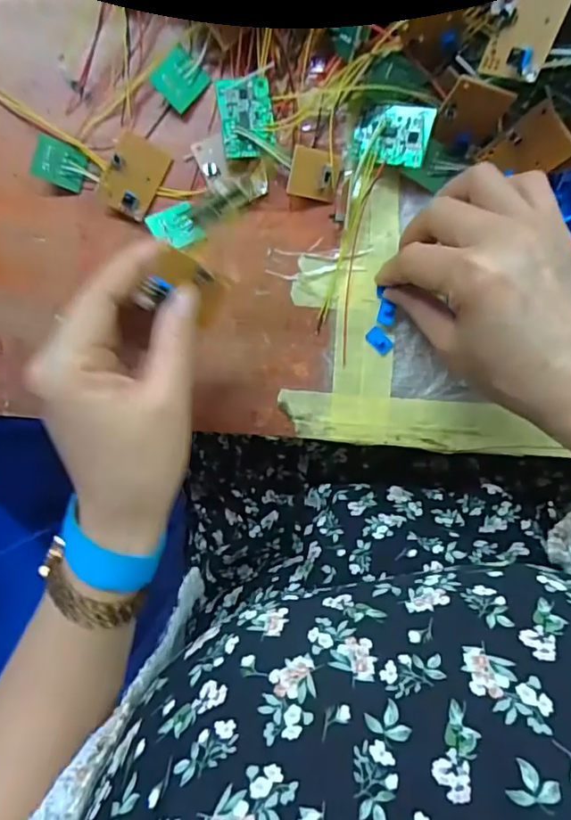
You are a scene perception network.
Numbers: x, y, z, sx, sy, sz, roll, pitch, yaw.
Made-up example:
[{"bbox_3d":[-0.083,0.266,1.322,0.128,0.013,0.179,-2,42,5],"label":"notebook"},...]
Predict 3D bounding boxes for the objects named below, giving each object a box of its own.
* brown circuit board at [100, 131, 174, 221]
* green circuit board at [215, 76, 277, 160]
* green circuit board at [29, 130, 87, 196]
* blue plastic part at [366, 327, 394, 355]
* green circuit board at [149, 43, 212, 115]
[{"bbox_3d":[-0.091,-0.141,0.325,0.032,0.012,0.044,25,90,-14],"label":"brown circuit board"},{"bbox_3d":[-0.022,-0.170,0.314,0.031,0.005,0.044,-8,92,-11],"label":"green circuit board"},{"bbox_3d":[-0.138,-0.151,0.333,0.030,0.004,0.025,18,95,-16],"label":"green circuit board"},{"bbox_3d":[0.056,-0.041,0.320,0.016,0.004,0.011,43,96,2],"label":"blue plastic part"},{"bbox_3d":[-0.062,-0.197,0.323,0.025,0.007,0.030,40,80,-18],"label":"green circuit board"}]

